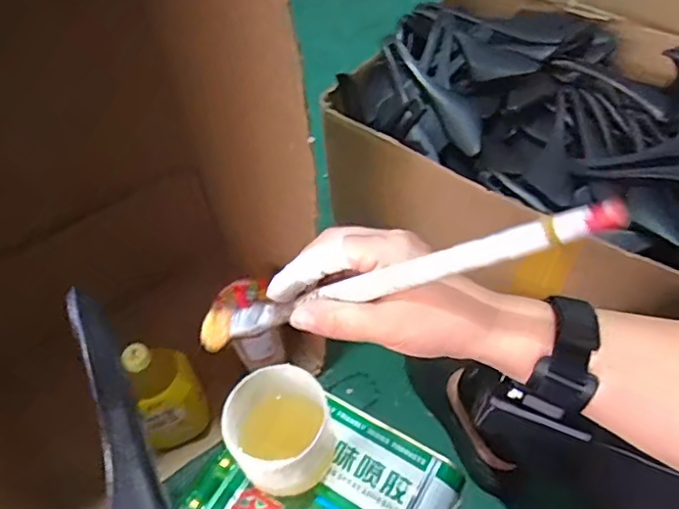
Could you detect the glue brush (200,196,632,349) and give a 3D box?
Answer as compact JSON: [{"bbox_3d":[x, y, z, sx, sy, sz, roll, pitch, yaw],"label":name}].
[{"bbox_3d":[0.015,0.018,0.334,0.284,0.015,0.025,-18,42,36],"label":"glue brush"}]

